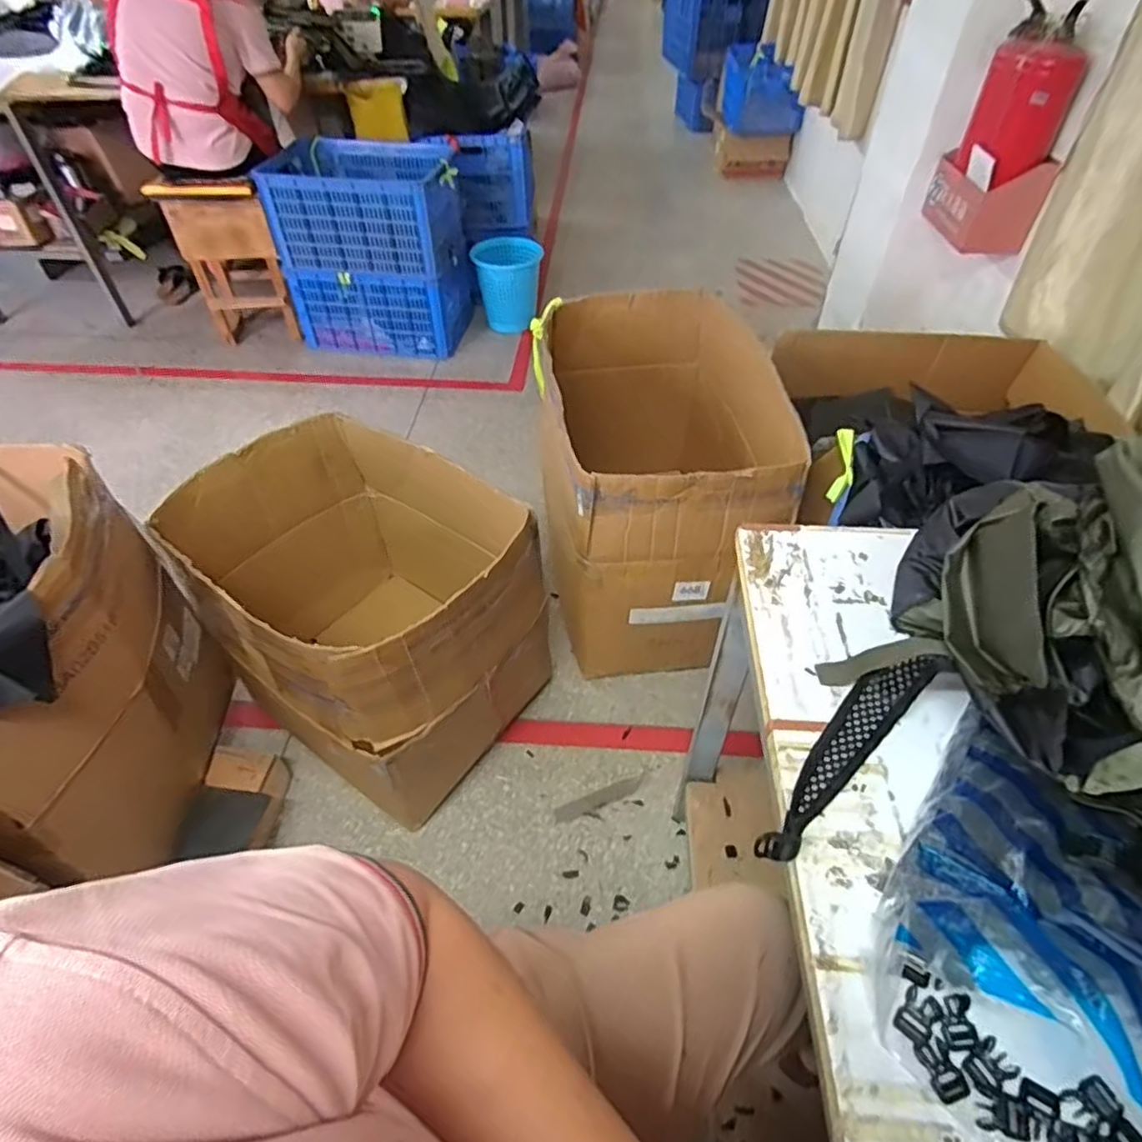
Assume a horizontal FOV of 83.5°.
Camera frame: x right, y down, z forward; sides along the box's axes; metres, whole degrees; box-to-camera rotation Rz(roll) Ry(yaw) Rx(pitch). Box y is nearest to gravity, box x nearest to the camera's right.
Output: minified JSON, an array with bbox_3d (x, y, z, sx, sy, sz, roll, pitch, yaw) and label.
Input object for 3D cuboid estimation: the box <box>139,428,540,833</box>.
[{"bbox_3d":[-0.403,0.087,1.302,0.607,0.524,0.485,34,56,28],"label":"box"}]

